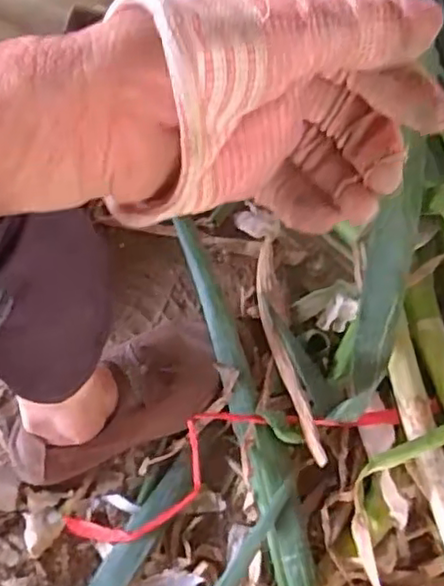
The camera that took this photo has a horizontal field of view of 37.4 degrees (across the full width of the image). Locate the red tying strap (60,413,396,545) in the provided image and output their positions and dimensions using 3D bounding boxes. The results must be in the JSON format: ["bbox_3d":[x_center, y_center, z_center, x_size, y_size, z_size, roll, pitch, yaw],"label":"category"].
[{"bbox_3d":[0.002,0.148,0.612,0.320,0.042,0.077,-22,76,-7],"label":"red tying strap"}]

